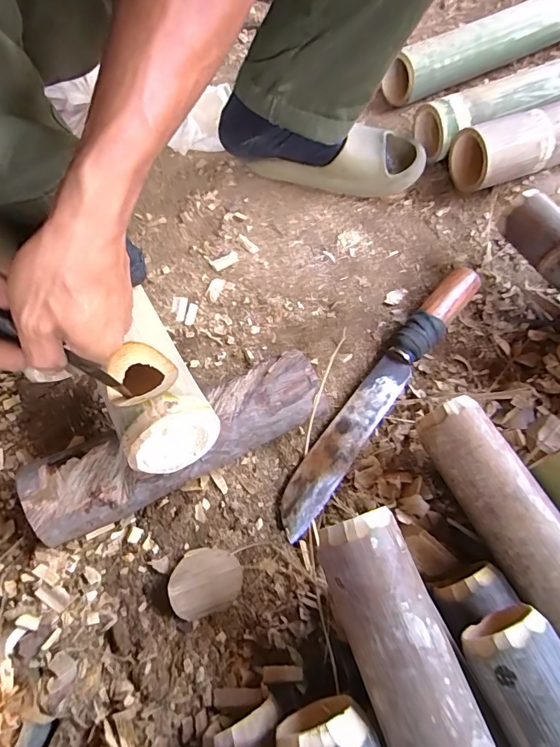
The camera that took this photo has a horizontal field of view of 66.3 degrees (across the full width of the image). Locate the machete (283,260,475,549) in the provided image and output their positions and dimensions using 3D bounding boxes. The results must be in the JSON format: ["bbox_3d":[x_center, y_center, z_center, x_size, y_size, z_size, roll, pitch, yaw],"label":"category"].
[{"bbox_3d":[0.106,0.010,0.439,0.043,0.035,0.347,35,68,16],"label":"machete"}]

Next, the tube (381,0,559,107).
[{"bbox_3d":[0.379,-0.550,0.684,0.486,0.078,0.080,-30,67,-14],"label":"tube"}]

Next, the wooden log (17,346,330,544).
[{"bbox_3d":[-0.088,0.063,0.399,0.271,0.056,0.070,-25,66,-12],"label":"wooden log"}]

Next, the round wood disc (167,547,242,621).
[{"bbox_3d":[-0.062,0.173,0.361,0.058,0.020,0.051,-16,65,-8],"label":"round wood disc"}]

